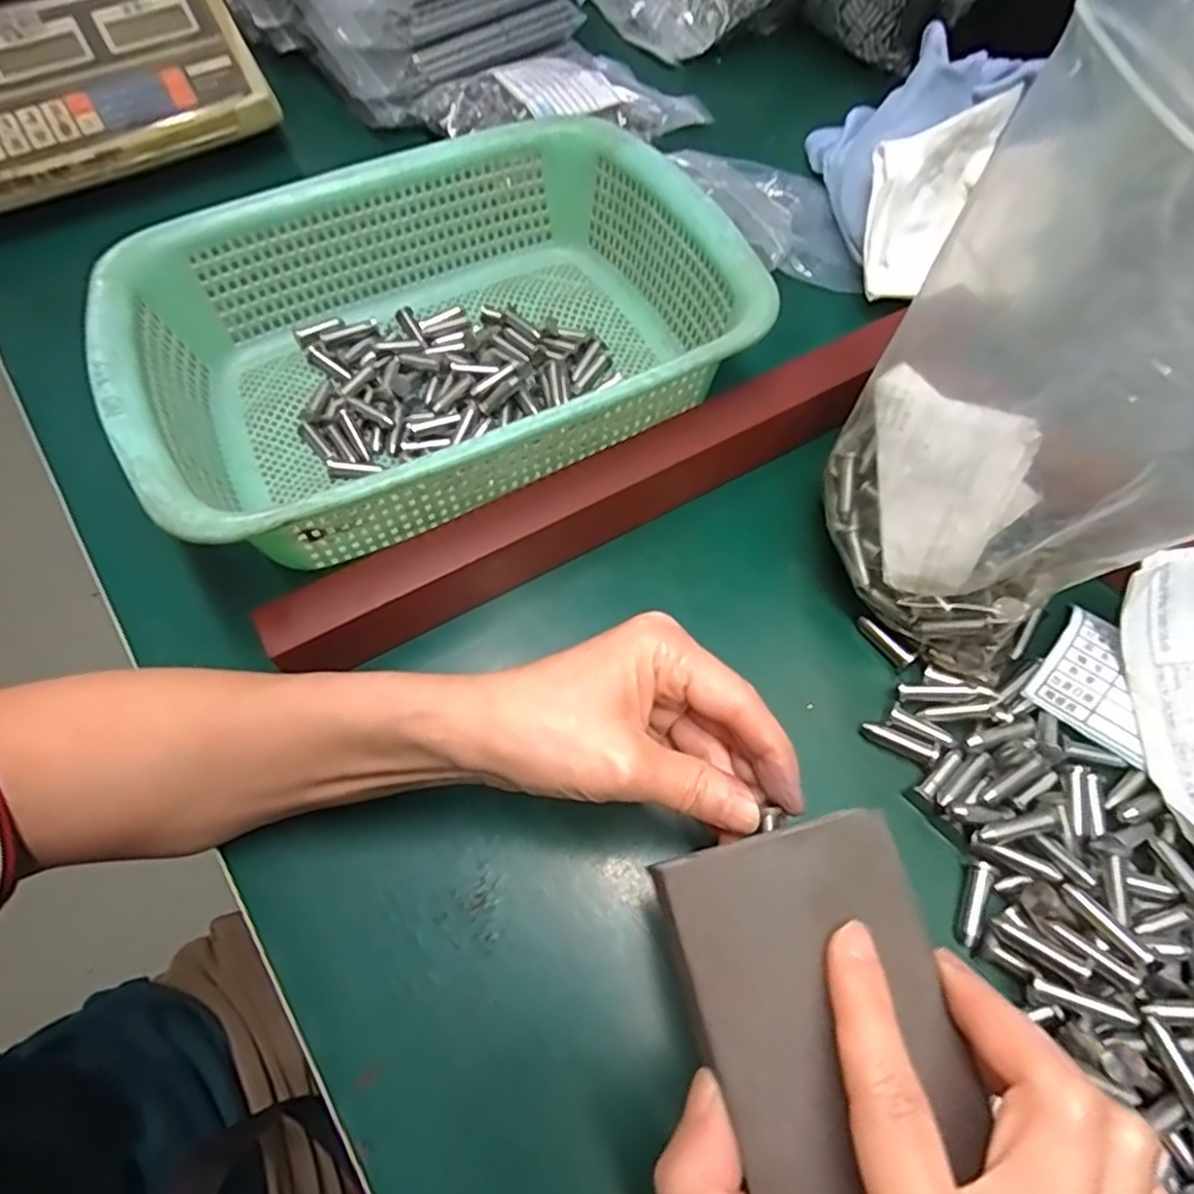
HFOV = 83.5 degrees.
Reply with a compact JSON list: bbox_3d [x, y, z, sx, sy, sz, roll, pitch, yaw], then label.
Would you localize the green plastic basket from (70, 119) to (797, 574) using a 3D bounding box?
[{"bbox_3d":[-0.080,-0.137,0.349,0.285,0.089,0.216,-26,65,-10],"label":"green plastic basket"}]

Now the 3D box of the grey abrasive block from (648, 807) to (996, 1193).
[{"bbox_3d":[0.061,0.111,0.178,0.069,0.009,0.093,-15,63,-5],"label":"grey abrasive block"}]

